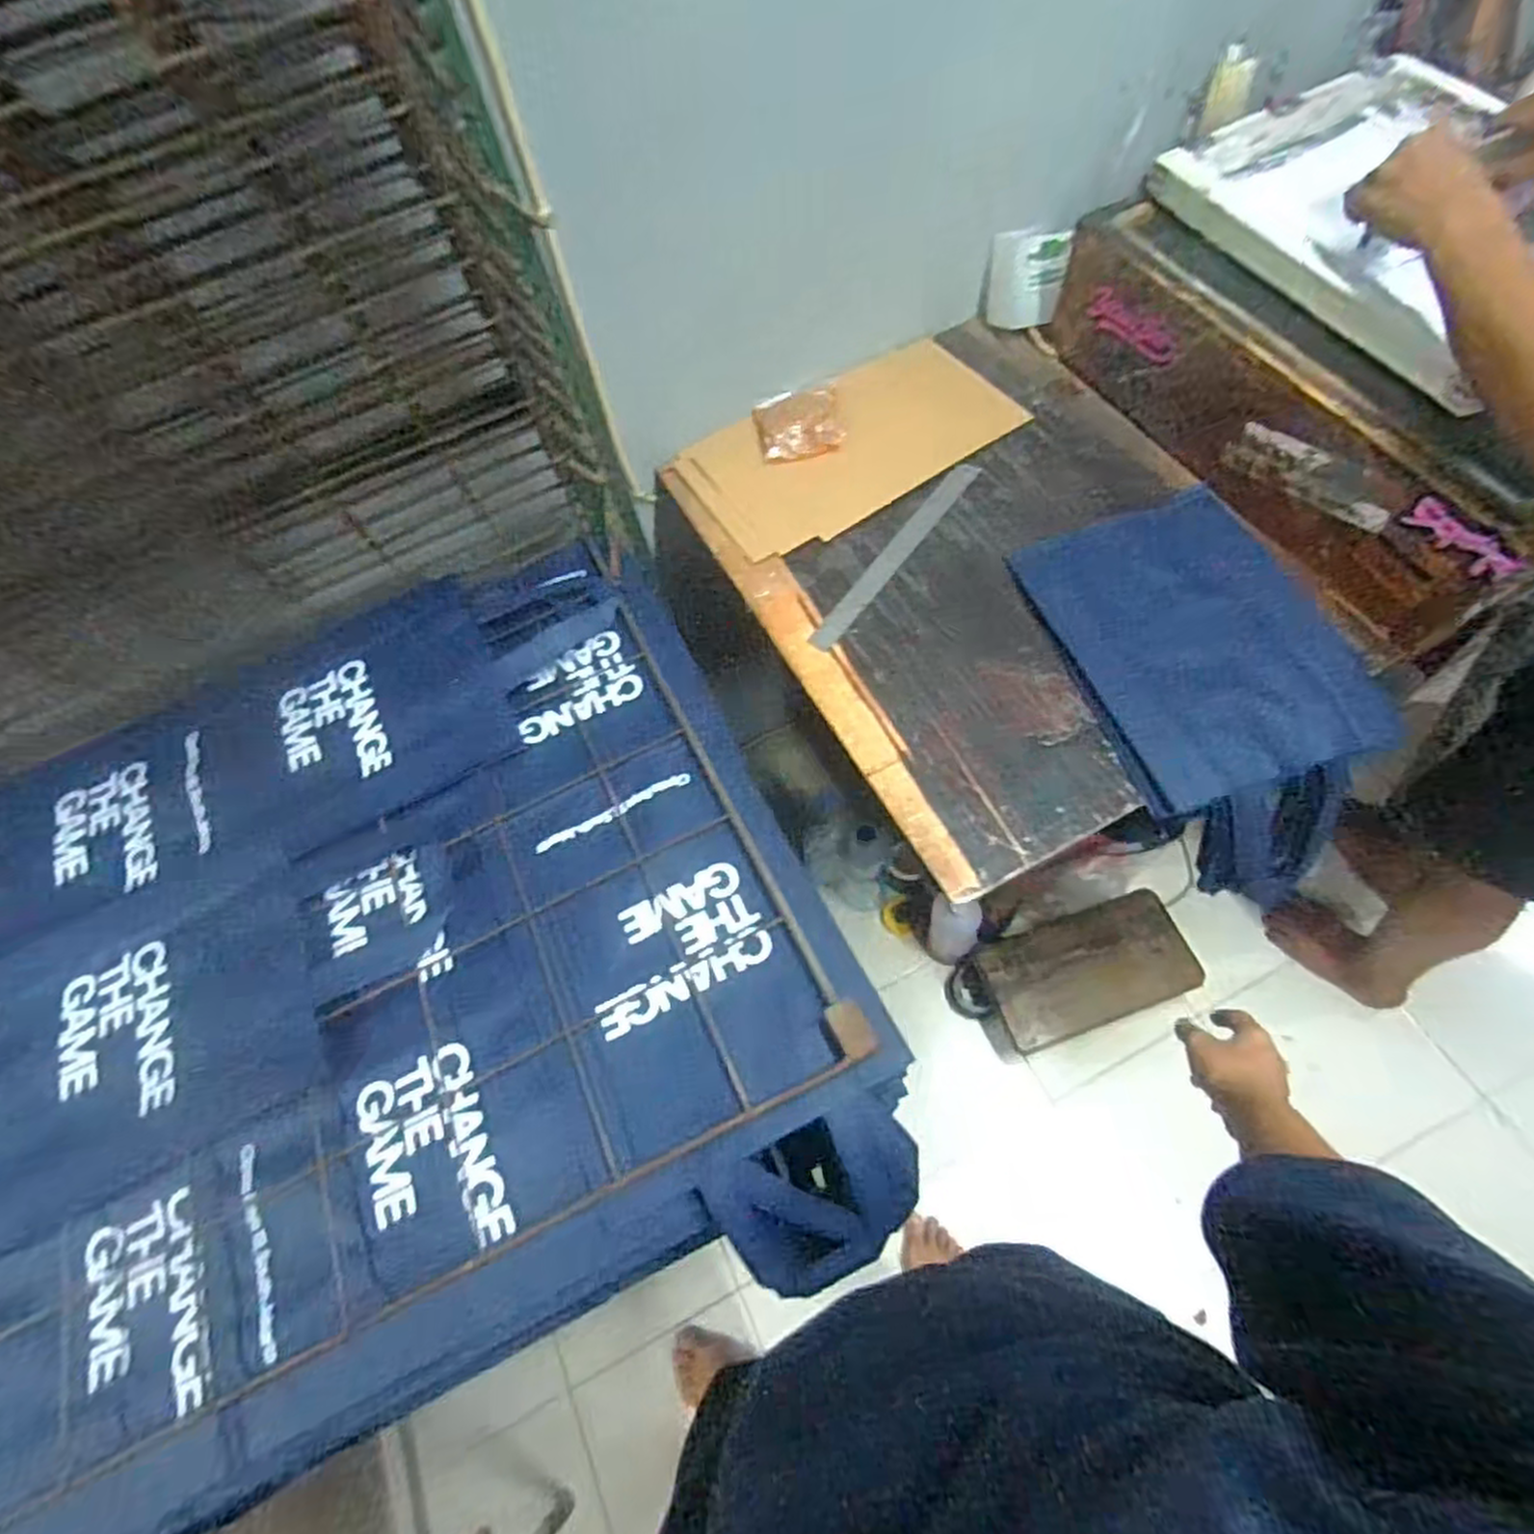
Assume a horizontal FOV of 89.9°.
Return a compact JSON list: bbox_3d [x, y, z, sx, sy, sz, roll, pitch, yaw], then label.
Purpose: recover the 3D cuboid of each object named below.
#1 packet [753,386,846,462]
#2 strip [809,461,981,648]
[{"bbox_3d":[0.043,-0.446,0.998,0.108,0.029,0.099,-12,61,1],"label":"packet"},{"bbox_3d":[0.153,-0.254,0.908,0.031,0.005,0.321,33,72,22],"label":"strip"}]

